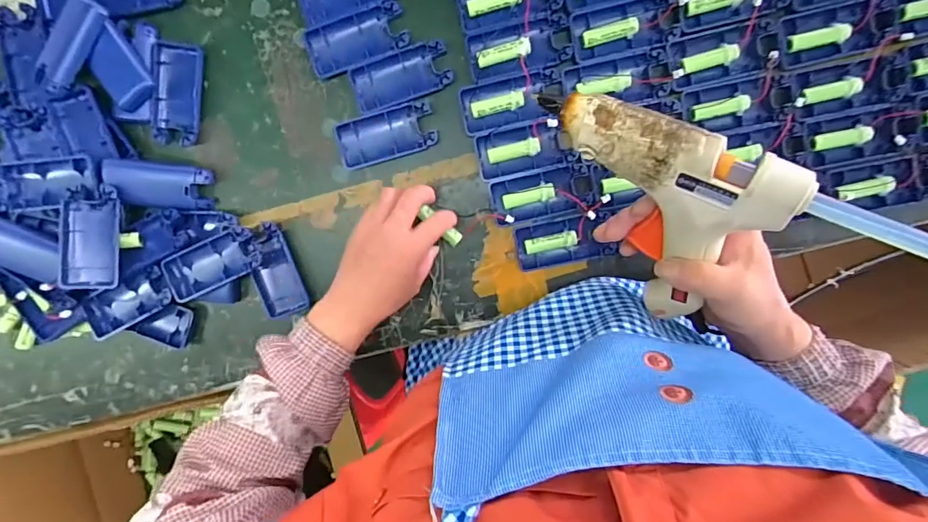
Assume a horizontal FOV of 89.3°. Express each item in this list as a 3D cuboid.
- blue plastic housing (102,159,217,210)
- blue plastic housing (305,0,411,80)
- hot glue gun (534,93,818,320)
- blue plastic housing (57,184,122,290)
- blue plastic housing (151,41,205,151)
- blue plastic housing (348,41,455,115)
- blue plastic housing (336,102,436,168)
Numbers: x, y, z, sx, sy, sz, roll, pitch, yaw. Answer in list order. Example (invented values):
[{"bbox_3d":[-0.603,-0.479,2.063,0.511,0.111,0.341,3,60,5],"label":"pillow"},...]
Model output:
[{"bbox_3d":[-0.285,-0.072,0.442,0.089,0.015,0.042,7,94,-15],"label":"blue plastic housing"},{"bbox_3d":[-0.098,-0.202,0.435,0.092,0.013,0.043,-17,92,5],"label":"blue plastic housing"},{"bbox_3d":[0.146,-0.042,0.294,0.036,0.114,0.168,-45,114,-35],"label":"hot glue gun"},{"bbox_3d":[-0.336,-0.021,0.424,0.046,0.011,0.093,4,88,-15],"label":"blue plastic housing"},{"bbox_3d":[-0.271,-0.159,0.448,0.046,0.015,0.093,5,94,3],"label":"blue plastic housing"},{"bbox_3d":[-0.057,-0.168,0.435,0.090,0.011,0.042,-18,92,5],"label":"blue plastic housing"},{"bbox_3d":[-0.072,-0.118,0.442,0.091,0.010,0.044,-13,93,5],"label":"blue plastic housing"}]

